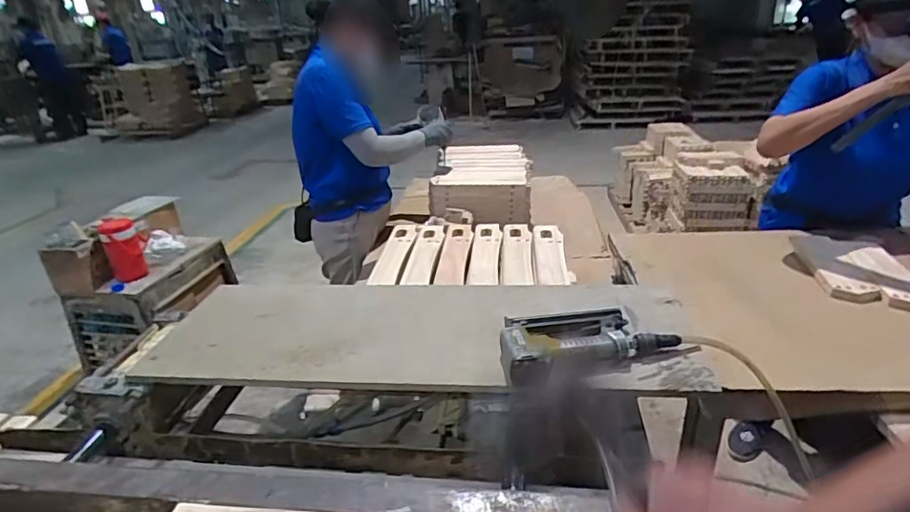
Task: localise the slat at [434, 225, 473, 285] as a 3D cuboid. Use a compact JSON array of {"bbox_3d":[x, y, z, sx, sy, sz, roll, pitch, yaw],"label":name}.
[{"bbox_3d":[0.002,-0.016,1.343,0.070,0.039,0.255,0,40,12],"label":"slat"}]

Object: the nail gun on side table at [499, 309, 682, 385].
[{"bbox_3d":[0.173,0.113,0.765,0.248,0.038,0.121,-9,25,-14],"label":"nail gun on side table"}]

